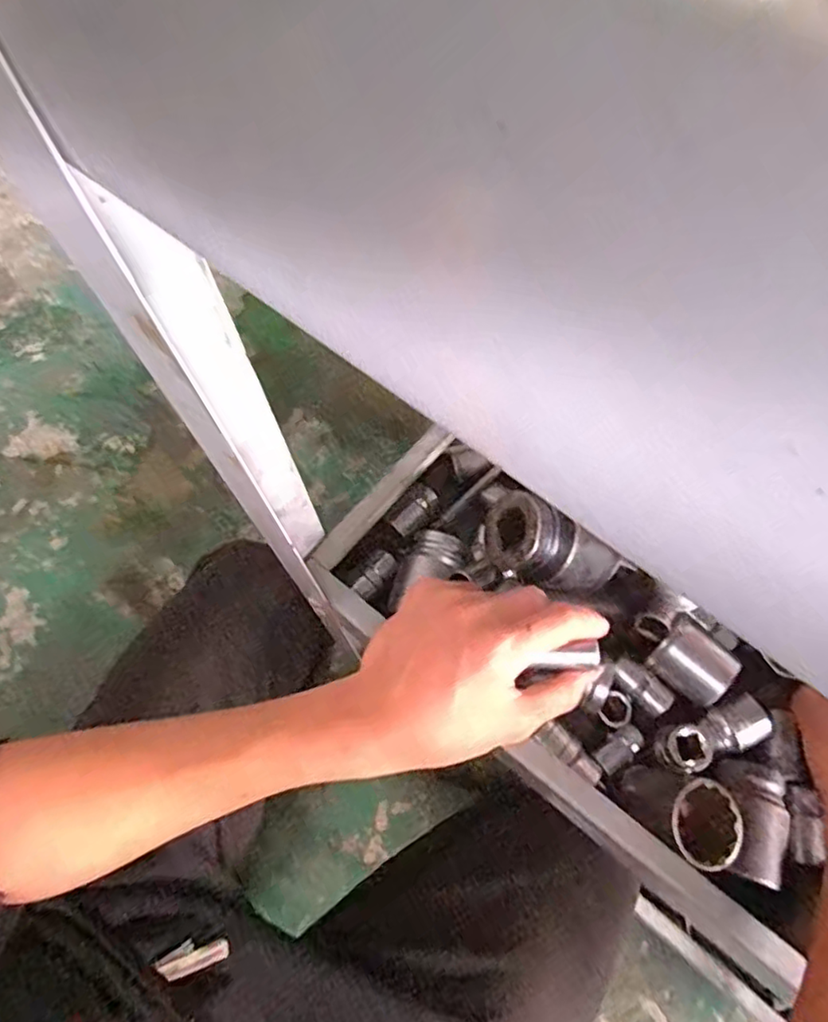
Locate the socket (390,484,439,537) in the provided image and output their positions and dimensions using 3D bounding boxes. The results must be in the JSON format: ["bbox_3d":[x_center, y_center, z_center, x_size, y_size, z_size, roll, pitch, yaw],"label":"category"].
[{"bbox_3d":[0.000,0.001,0.408,0.014,0.016,0.037,37,71,14],"label":"socket"}]

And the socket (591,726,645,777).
[{"bbox_3d":[0.119,0.138,0.358,0.035,0.012,0.016,-31,71,-13],"label":"socket"}]

